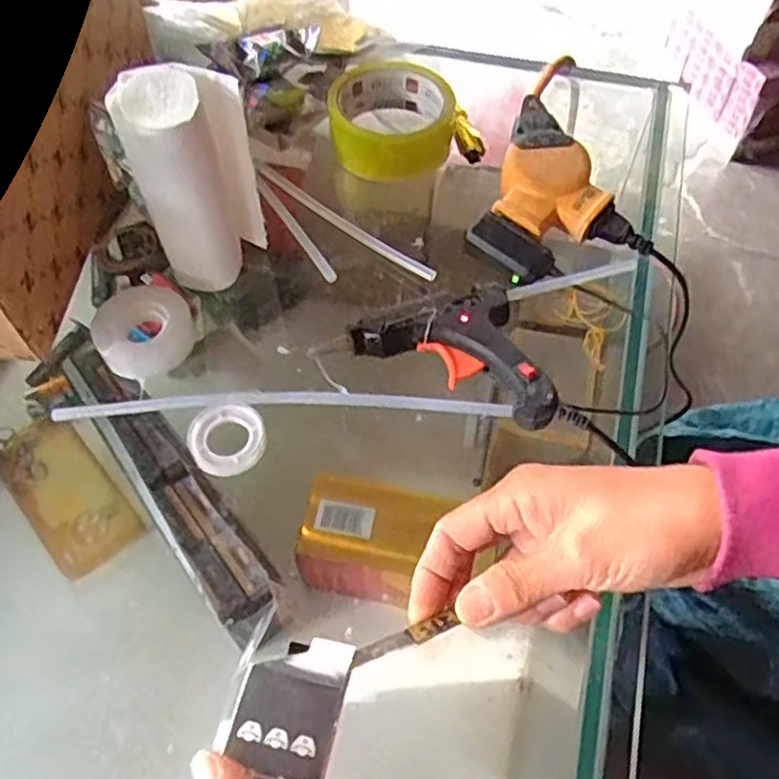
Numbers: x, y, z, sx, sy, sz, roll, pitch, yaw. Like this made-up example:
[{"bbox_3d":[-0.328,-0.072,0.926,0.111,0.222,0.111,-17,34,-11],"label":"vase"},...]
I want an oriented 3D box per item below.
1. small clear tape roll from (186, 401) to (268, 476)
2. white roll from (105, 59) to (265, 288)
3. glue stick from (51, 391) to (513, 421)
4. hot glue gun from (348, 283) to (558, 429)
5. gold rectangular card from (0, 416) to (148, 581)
[{"bbox_3d":[-0.092,0.027,0.412,0.042,0.013,0.040,0,57,0],"label":"small clear tape roll"},{"bbox_3d":[-0.113,-0.121,0.432,0.067,0.121,0.051,-13,58,-9],"label":"white roll"},{"bbox_3d":[-0.060,0.010,0.424,0.256,0.010,0.017,1,57,0],"label":"glue stick"},{"bbox_3d":[0.048,-0.033,0.428,0.120,0.023,0.076,25,60,15],"label":"hot glue gun"},{"bbox_3d":[-0.285,0.090,0.645,0.073,0.008,0.148,-37,69,-23],"label":"gold rectangular card"}]

